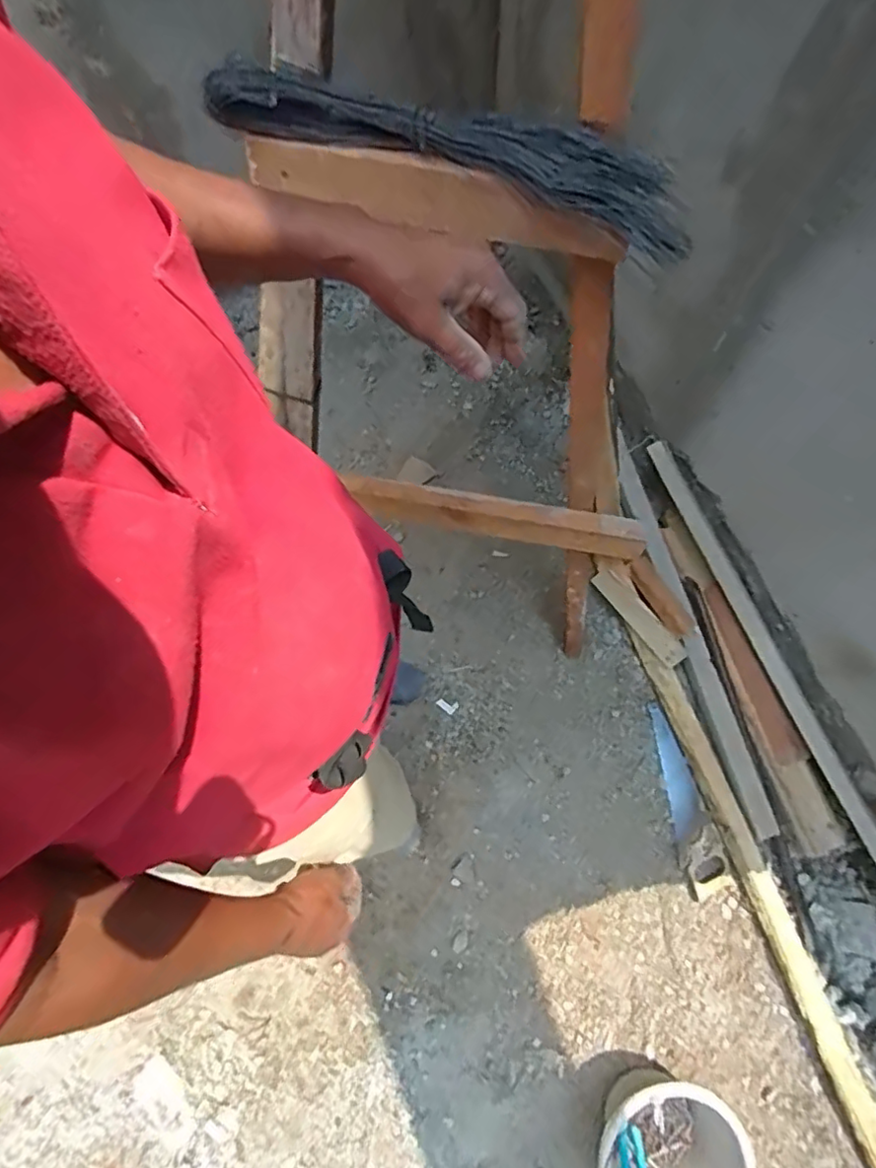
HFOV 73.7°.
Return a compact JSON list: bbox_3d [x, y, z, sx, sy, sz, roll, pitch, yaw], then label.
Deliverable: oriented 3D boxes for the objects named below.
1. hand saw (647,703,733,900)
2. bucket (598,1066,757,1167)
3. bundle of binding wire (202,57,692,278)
[{"bbox_3d":[0.550,0.476,1.304,0.091,0.015,0.400,-13,78,-2],"label":"hand saw"},{"bbox_3d":[0.441,1.063,1.101,0.290,0.162,0.254,42,80,13],"label":"bucket"},{"bbox_3d":[0.015,-0.401,0.532,0.446,0.046,0.093,20,76,8],"label":"bundle of binding wire"}]

